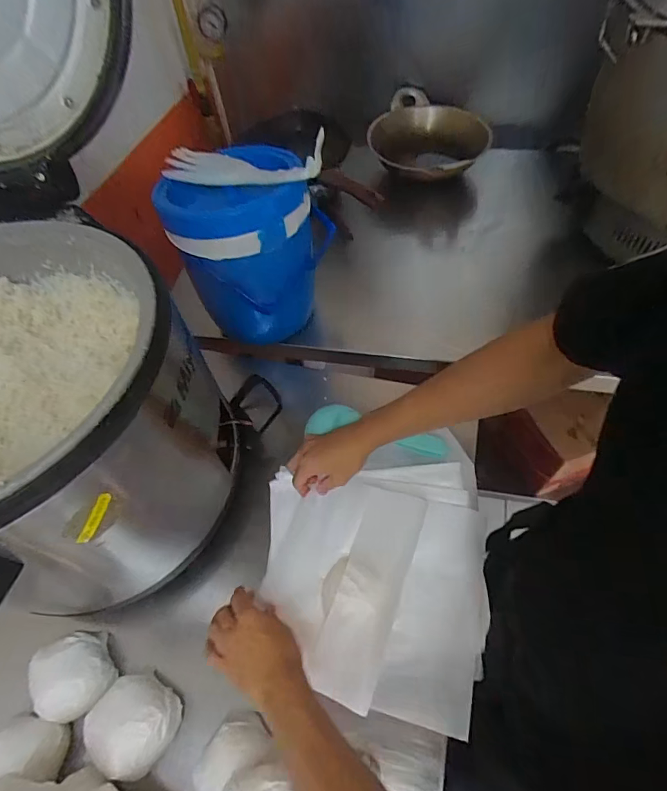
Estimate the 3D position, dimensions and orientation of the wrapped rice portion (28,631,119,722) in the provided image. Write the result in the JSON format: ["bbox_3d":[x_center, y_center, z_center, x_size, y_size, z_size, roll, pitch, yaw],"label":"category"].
[{"bbox_3d":[-0.301,0.322,0.497,0.076,0.050,0.081,-2,56,3],"label":"wrapped rice portion"}]

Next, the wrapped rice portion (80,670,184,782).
[{"bbox_3d":[-0.216,0.351,0.459,0.081,0.051,0.081,30,63,21],"label":"wrapped rice portion"}]

